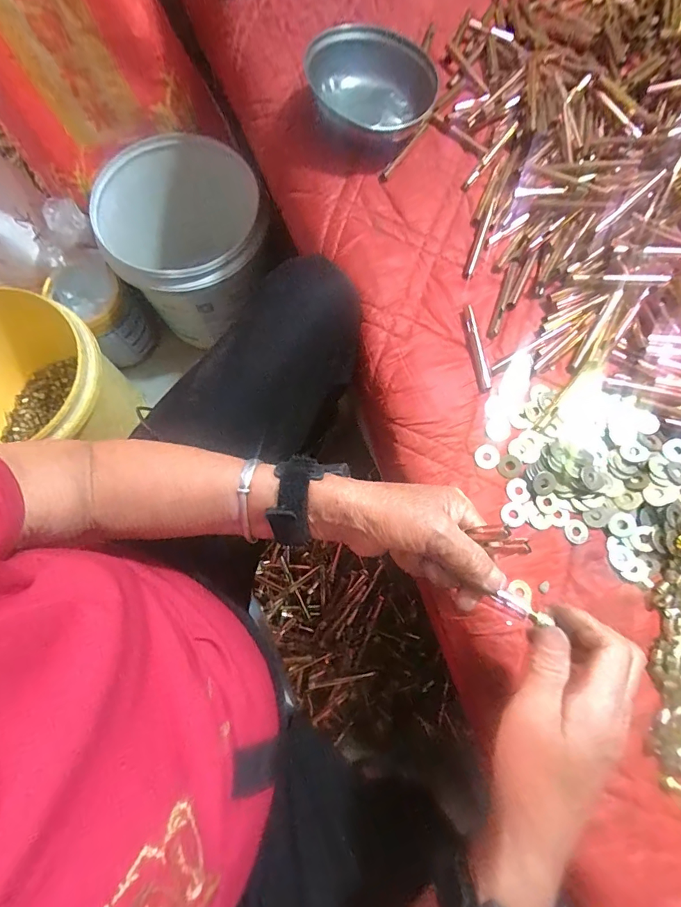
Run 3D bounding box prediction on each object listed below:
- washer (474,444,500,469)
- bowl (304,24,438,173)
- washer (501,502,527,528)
[{"bbox_3d":[0.138,0.003,0.405,0.022,0.004,0.023,0,75,-1],"label":"washer"},{"bbox_3d":[0.031,-0.387,0.476,0.139,0.053,0.145,0,75,-1],"label":"bowl"},{"bbox_3d":[0.157,0.055,0.390,0.023,0.004,0.022,0,75,-1],"label":"washer"}]

